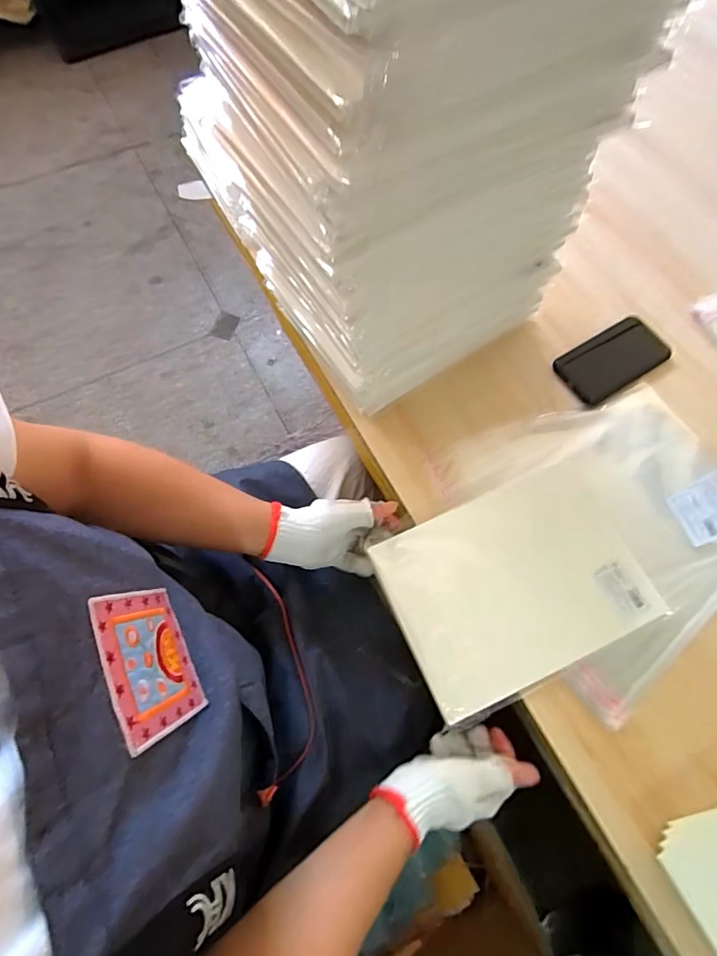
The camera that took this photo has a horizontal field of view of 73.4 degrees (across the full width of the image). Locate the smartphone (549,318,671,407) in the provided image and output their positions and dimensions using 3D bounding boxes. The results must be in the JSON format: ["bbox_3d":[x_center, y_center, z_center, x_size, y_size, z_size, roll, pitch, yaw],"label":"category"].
[{"bbox_3d":[0.325,-0.151,0.616,0.147,0.015,0.077,-30,72,-13],"label":"smartphone"}]

